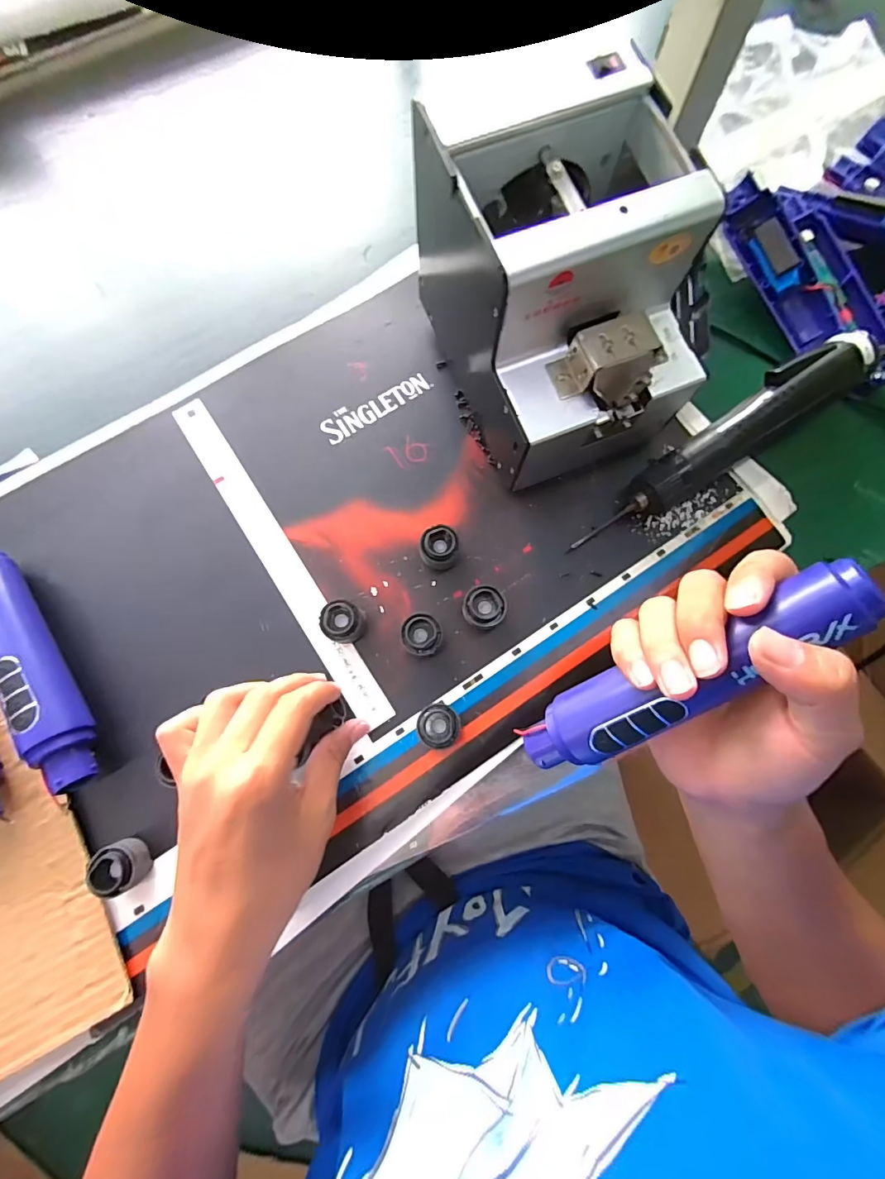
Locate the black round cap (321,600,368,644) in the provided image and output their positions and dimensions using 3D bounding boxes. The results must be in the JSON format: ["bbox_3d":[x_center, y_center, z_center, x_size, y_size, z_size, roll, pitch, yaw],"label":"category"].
[{"bbox_3d":[-0.069,0.023,0.330,0.027,0.024,0.026,0,78,0],"label":"black round cap"}]

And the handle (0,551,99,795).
[{"bbox_3d":[-0.277,0.049,0.316,0.030,0.035,0.175,-34,80,-7],"label":"handle"}]

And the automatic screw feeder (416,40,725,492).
[{"bbox_3d":[0.078,-0.180,0.310,0.126,0.151,0.165,-22,79,-5],"label":"automatic screw feeder"}]

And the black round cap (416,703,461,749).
[{"bbox_3d":[-0.003,0.091,0.318,0.028,0.017,0.027,0,78,0],"label":"black round cap"}]

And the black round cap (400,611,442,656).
[{"bbox_3d":[-0.014,0.032,0.328,0.026,0.025,0.028,0,78,0],"label":"black round cap"}]

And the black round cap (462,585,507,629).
[{"bbox_3d":[0.029,0.012,0.332,0.029,0.027,0.028,0,78,0],"label":"black round cap"}]

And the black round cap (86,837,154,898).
[{"bbox_3d":[-0.197,0.171,0.293,0.030,0.019,0.028,0,78,0],"label":"black round cap"}]

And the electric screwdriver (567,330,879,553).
[{"bbox_3d":[0.207,-0.108,0.348,0.263,0.049,0.040,-33,80,-7],"label":"electric screwdriver"}]

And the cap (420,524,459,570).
[{"bbox_3d":[-0.002,-0.030,0.341,0.027,0.028,0.025,0,77,0],"label":"cap"}]

